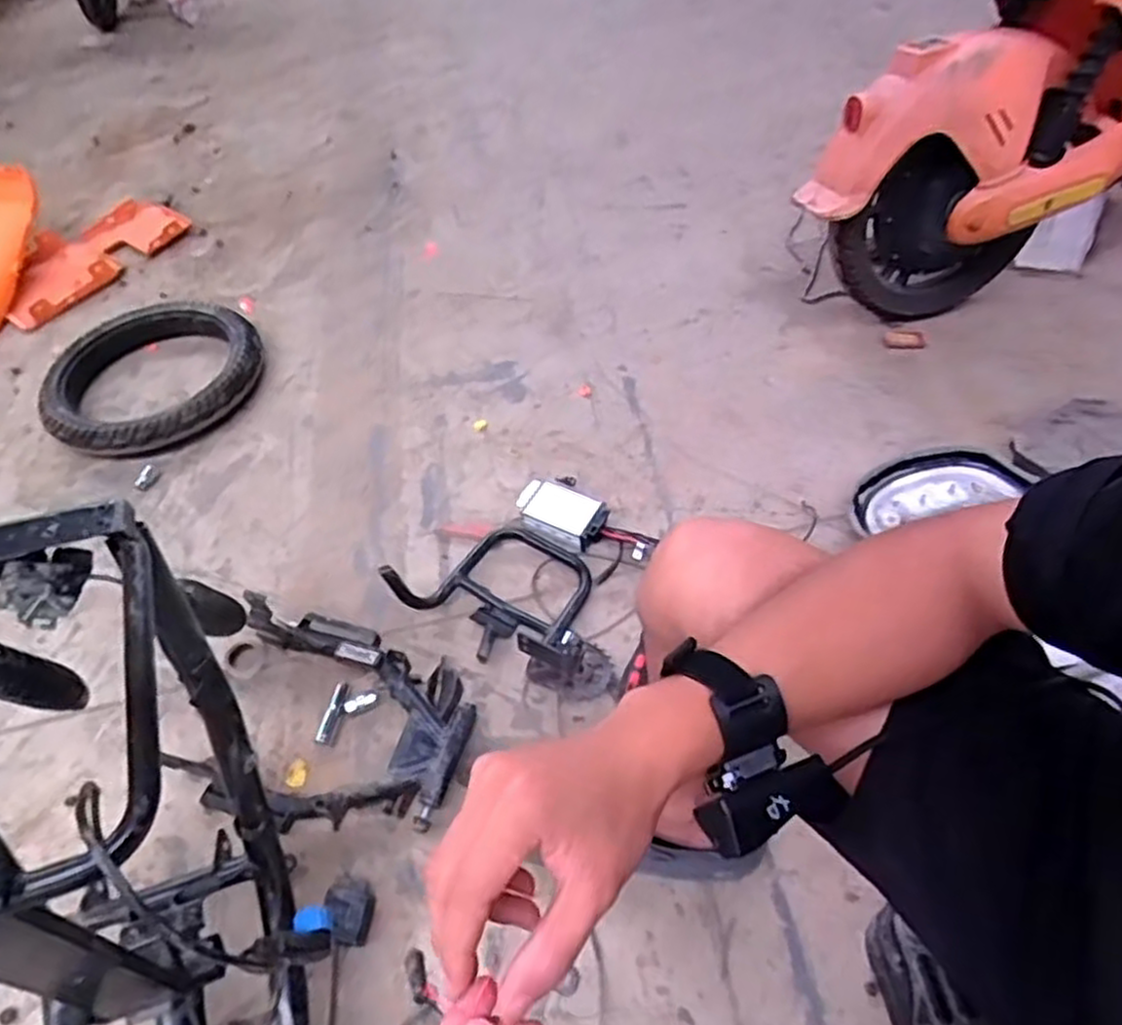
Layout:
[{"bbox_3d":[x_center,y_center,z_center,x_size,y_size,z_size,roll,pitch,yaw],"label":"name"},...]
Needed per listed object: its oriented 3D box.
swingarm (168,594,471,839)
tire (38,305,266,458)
[{"bbox_3d":[-0.270,0.253,0.891,0.326,0.068,0.249,11,53,12],"label":"swingarm"},{"bbox_3d":[-0.727,-0.245,1.319,0.362,0.071,0.335,-2,52,2],"label":"tire"}]

